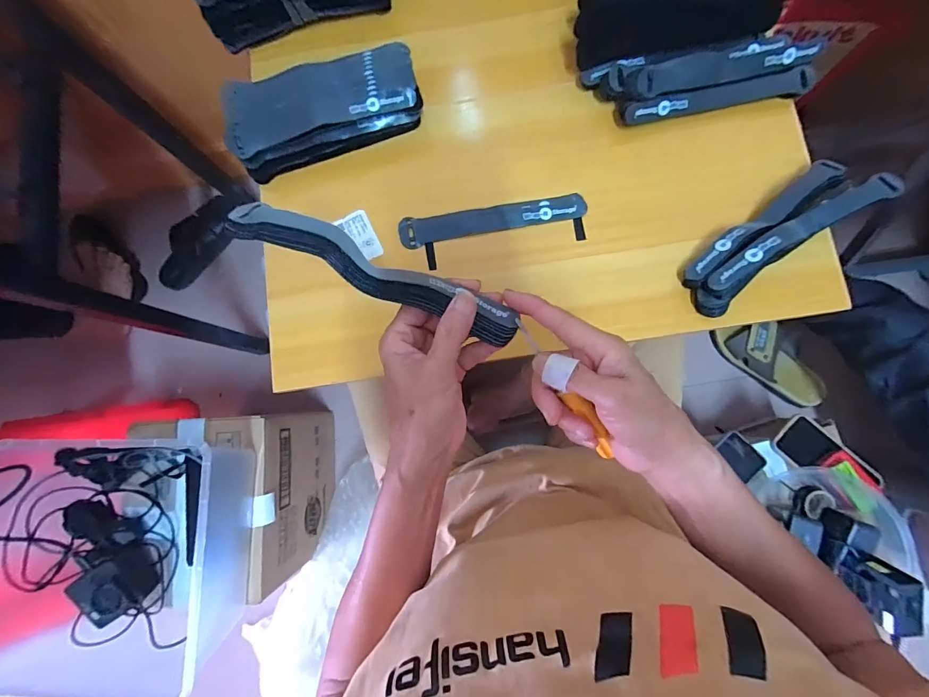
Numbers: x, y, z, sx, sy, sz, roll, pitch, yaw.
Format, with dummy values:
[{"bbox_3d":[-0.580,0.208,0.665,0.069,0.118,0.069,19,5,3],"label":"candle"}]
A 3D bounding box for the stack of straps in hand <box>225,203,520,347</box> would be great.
[{"bbox_3d":[-0.053,-0.049,0.251,0.188,0.018,0.029,23,85,-6],"label":"stack of straps in hand"}]

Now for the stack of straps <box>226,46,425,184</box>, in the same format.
[{"bbox_3d":[-0.150,-0.260,0.426,0.198,0.047,0.083,-18,83,1],"label":"stack of straps"}]

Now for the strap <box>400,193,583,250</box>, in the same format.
[{"bbox_3d":[0.030,-0.141,0.429,0.198,0.011,0.033,-11,83,2],"label":"strap"}]

